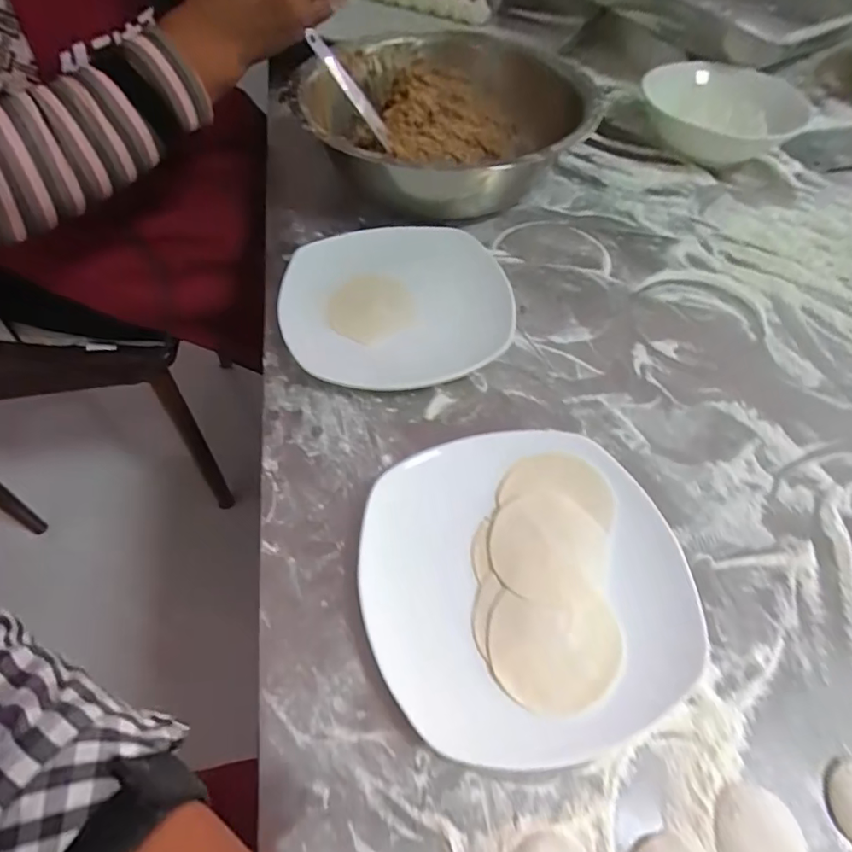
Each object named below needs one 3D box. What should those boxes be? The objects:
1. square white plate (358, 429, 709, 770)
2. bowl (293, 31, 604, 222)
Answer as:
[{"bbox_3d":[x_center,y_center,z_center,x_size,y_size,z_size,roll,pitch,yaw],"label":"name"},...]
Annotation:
[{"bbox_3d":[0.056,0.087,0.309,0.177,0.023,0.175,-14,56,-12],"label":"square white plate"},{"bbox_3d":[0.011,-0.316,0.547,0.269,0.096,0.284,0,54,-2],"label":"bowl"}]

